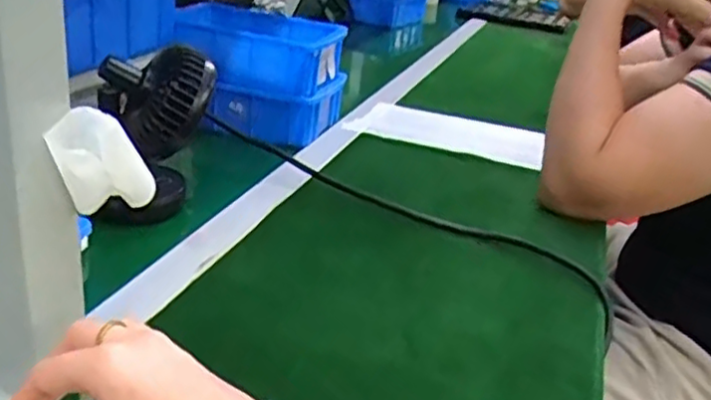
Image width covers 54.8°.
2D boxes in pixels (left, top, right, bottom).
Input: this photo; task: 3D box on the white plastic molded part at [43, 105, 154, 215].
[{"bbox_3d":[-0.131,-0.019,0.355,0.046,0.052,0.017,1,25,-12],"label":"white plastic molded part"}]

